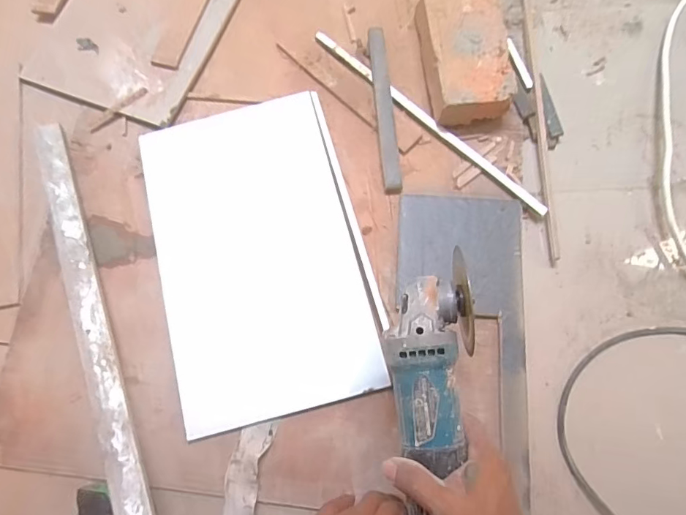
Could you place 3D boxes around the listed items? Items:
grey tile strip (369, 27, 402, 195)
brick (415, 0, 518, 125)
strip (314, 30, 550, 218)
[{"bbox_3d":[0.055,-0.200,0.625,0.024,0.018,0.240,-5,76,0],"label":"grey tile strip"},{"bbox_3d":[0.158,-0.271,0.619,0.108,0.052,0.195,-4,76,1],"label":"brick"},{"bbox_3d":[0.110,-0.186,0.623,0.390,0.008,0.016,41,80,11],"label":"strip"}]

